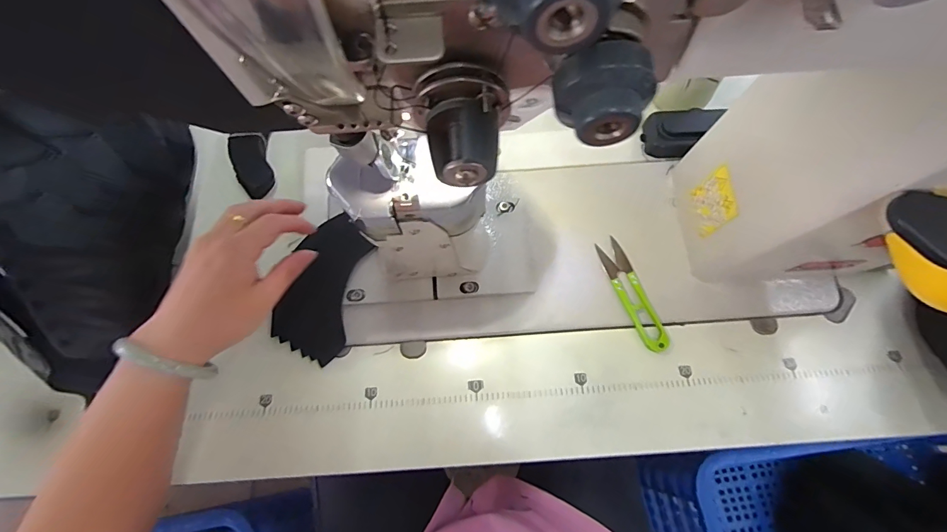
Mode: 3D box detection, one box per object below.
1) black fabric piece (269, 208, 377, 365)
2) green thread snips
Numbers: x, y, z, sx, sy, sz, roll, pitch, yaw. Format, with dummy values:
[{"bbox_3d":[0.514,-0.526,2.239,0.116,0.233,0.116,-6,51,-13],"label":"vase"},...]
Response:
[{"bbox_3d":[-0.150,0.019,0.415,0.074,0.008,0.140,16,85,12],"label":"black fabric piece"},{"bbox_3d":[0.160,0.029,0.415,0.026,0.008,0.117,-22,74,-5],"label":"green thread snips"}]

